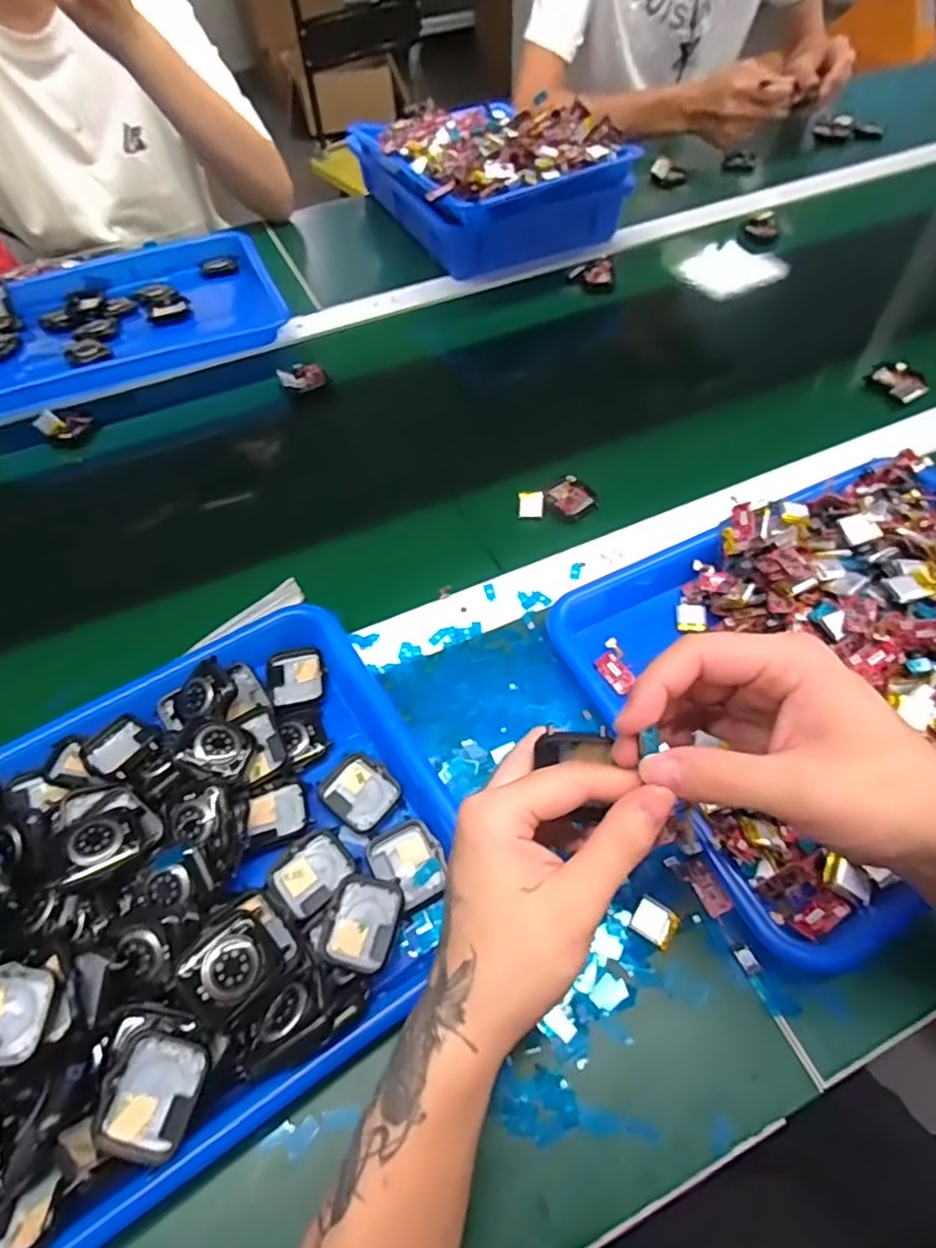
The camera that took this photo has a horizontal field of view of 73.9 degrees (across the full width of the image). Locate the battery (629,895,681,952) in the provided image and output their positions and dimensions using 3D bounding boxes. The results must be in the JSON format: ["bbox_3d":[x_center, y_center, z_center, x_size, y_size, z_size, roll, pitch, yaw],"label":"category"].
[{"bbox_3d":[0.099,0.156,0.327,0.022,0.004,0.019,31,63,22],"label":"battery"}]

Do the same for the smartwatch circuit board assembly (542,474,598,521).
[{"bbox_3d":[0.086,-0.104,0.517,0.038,0.013,0.040,-34,61,-18],"label":"smartwatch circuit board assembly"}]

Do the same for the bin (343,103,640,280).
[{"bbox_3d":[0.023,-0.561,0.771,0.242,0.106,0.295,-26,58,-14],"label":"bin"}]

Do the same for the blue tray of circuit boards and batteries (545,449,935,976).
[{"bbox_3d":[0.251,0.011,0.390,0.339,0.064,0.255,-24,58,-13],"label":"blue tray of circuit boards and batteries"}]

